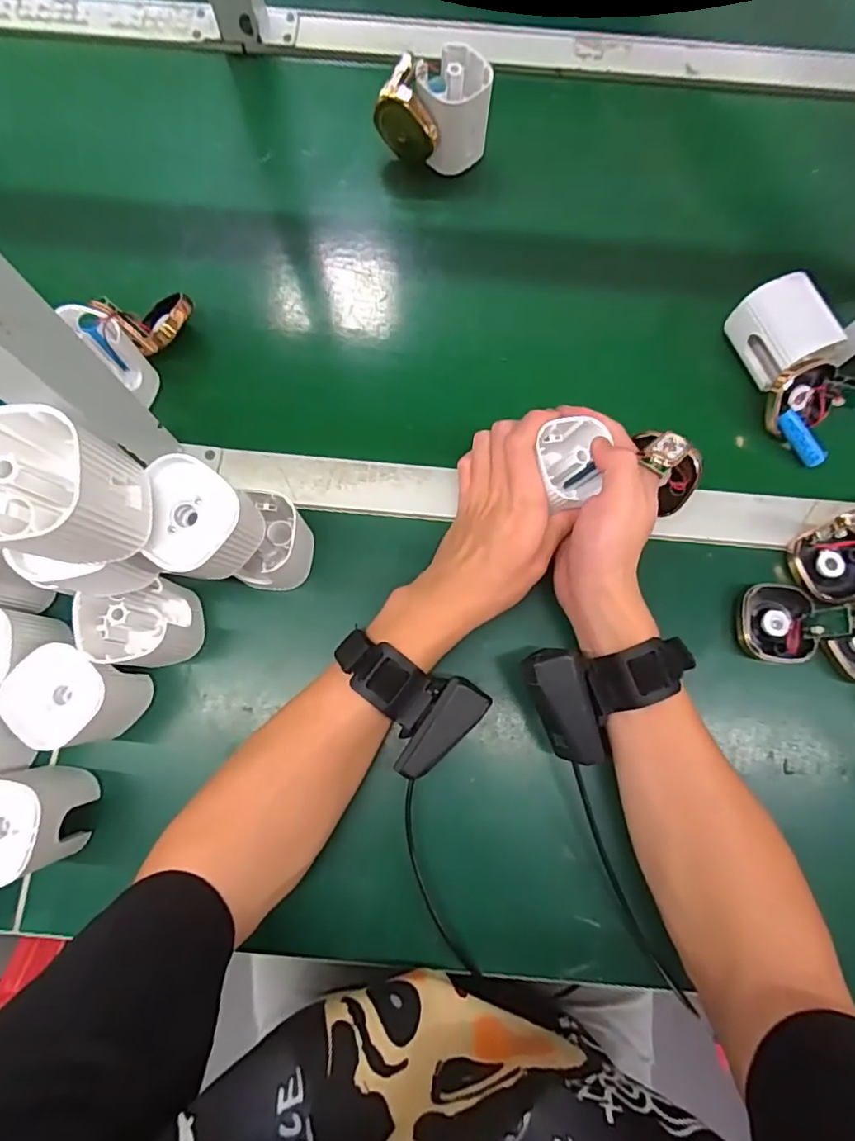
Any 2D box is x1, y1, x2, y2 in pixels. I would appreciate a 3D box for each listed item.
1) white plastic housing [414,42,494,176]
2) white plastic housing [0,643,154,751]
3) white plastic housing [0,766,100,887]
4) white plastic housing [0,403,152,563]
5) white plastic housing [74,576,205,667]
[{"bbox_3d":[0.021,-0.380,0.455,0.059,0.059,0.058,2,78,-1],"label":"white plastic housing"},{"bbox_3d":[-0.219,0.078,0.347,0.054,0.062,0.055,39,80,7],"label":"white plastic housing"},{"bbox_3d":[-0.242,0.152,0.337,0.054,0.076,0.050,5,78,0],"label":"white plastic housing"},{"bbox_3d":[-0.162,-0.032,0.241,0.056,0.064,0.059,8,76,0],"label":"white plastic housing"},{"bbox_3d":[-0.183,0.034,0.359,0.055,0.070,0.057,0,78,-1],"label":"white plastic housing"}]

